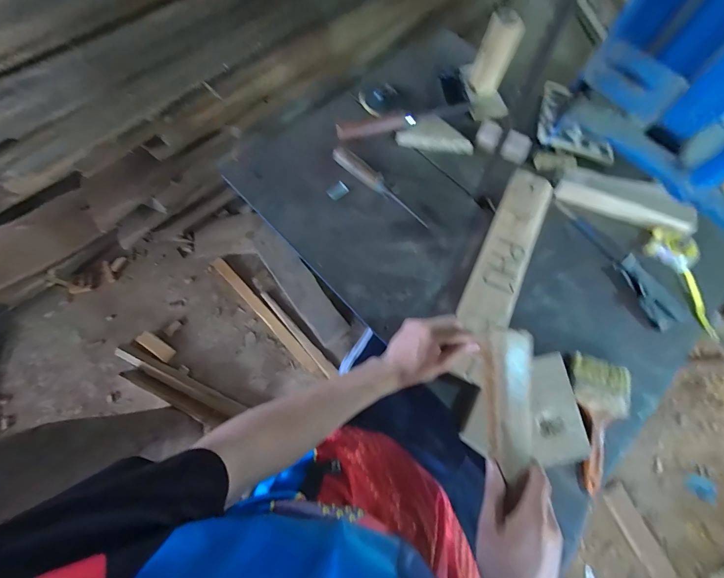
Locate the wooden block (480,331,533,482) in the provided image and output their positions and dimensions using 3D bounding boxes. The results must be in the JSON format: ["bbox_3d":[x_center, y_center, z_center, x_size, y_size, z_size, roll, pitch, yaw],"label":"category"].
[{"bbox_3d":[0.179,0.133,0.397,0.052,0.020,0.162,4,79,-1],"label":"wooden block"}]

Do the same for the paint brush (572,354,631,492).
[{"bbox_3d":[0.361,0.200,0.500,0.087,0.018,0.190,15,70,2],"label":"paint brush"}]

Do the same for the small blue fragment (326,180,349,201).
[{"bbox_3d":[-0.045,-0.182,0.614,0.036,0.007,0.026,-35,76,-14],"label":"small blue fragment"}]

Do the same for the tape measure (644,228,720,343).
[{"bbox_3d":[0.580,-0.018,0.584,0.077,0.028,0.206,-21,73,-11],"label":"tape measure"}]

